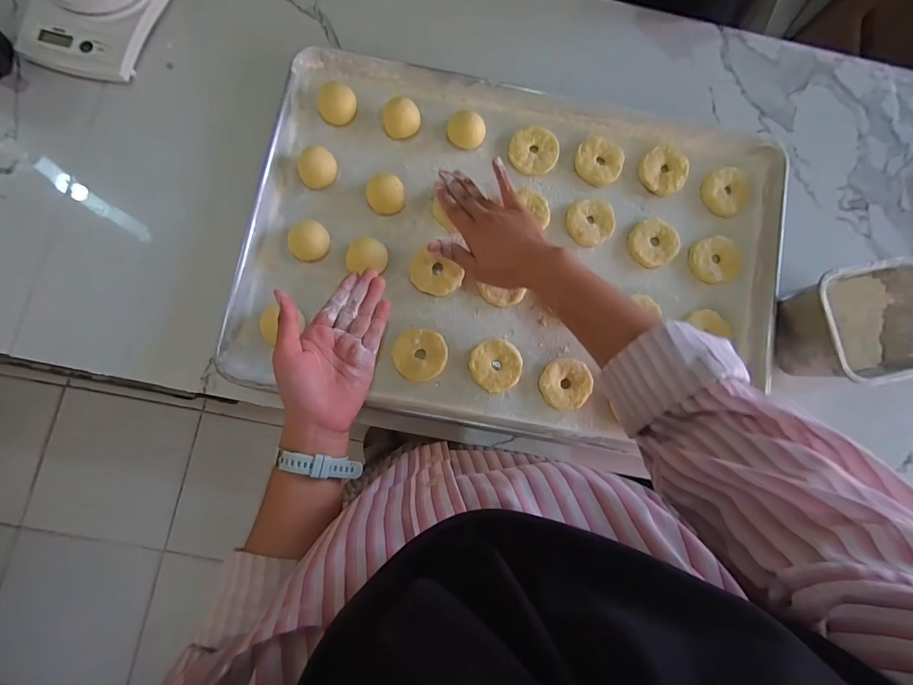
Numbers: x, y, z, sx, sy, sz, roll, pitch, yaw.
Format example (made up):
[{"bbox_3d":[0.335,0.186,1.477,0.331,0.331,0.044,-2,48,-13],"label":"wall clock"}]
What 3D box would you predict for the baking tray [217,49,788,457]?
[{"bbox_3d":[0.070,-0.101,0.471,0.592,0.032,0.402,10,83,-2],"label":"baking tray"}]

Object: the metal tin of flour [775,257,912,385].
[{"bbox_3d":[0.424,-0.016,0.453,0.112,0.093,0.117,-13,84,-5],"label":"metal tin of flour"}]

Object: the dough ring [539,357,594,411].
[{"bbox_3d":[0.124,0.047,0.464,0.058,0.012,0.056,0,83,-4],"label":"dough ring"}]

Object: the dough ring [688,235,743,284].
[{"bbox_3d":[0.309,-0.099,0.487,0.051,0.025,0.054,-22,85,-6],"label":"dough ring"}]

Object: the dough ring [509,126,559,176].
[{"bbox_3d":[0.094,-0.231,0.496,0.058,0.011,0.057,0,83,-4],"label":"dough ring"}]

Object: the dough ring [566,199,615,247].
[{"bbox_3d":[0.160,-0.145,0.490,0.055,0.015,0.059,0,83,-4],"label":"dough ring"}]

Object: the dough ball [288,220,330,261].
[{"bbox_3d":[-0.162,-0.112,0.453,0.038,0.031,0.043,45,83,2],"label":"dough ball"}]

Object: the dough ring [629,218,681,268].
[{"bbox_3d":[0.237,-0.120,0.492,0.059,0.013,0.056,0,83,-4],"label":"dough ring"}]

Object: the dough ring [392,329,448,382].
[{"bbox_3d":[-0.041,0.014,0.457,0.059,0.014,0.056,0,83,-4],"label":"dough ring"}]

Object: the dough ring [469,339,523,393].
[{"bbox_3d":[0.045,0.026,0.461,0.058,0.010,0.057,0,83,-4],"label":"dough ring"}]

